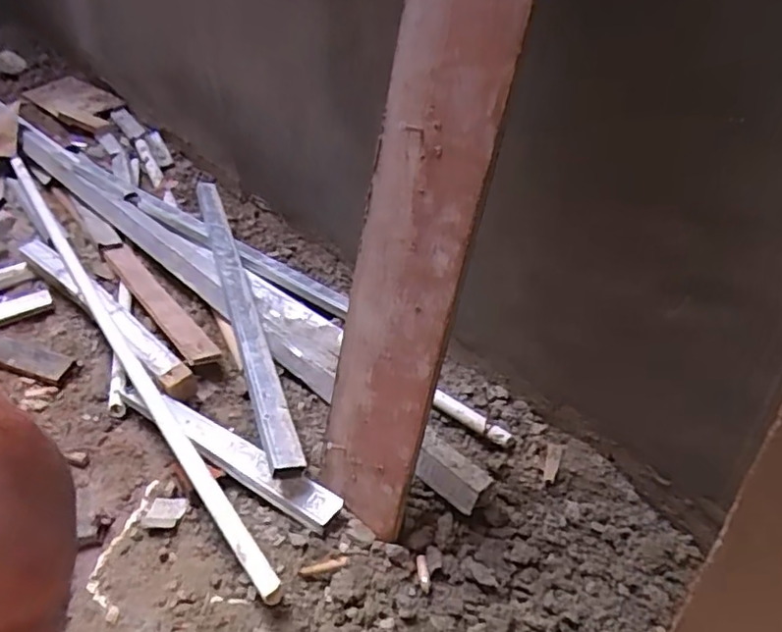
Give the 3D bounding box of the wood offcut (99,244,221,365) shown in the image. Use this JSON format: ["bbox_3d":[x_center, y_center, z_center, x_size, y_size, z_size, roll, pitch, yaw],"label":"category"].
[{"bbox_3d":[-0.305,-0.023,0.812,0.041,0.019,0.323,-27,45,-27],"label":"wood offcut"}]

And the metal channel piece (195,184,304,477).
[{"bbox_3d":[-0.187,-0.023,0.763,0.034,0.040,0.583,-14,41,-14],"label":"metal channel piece"}]

